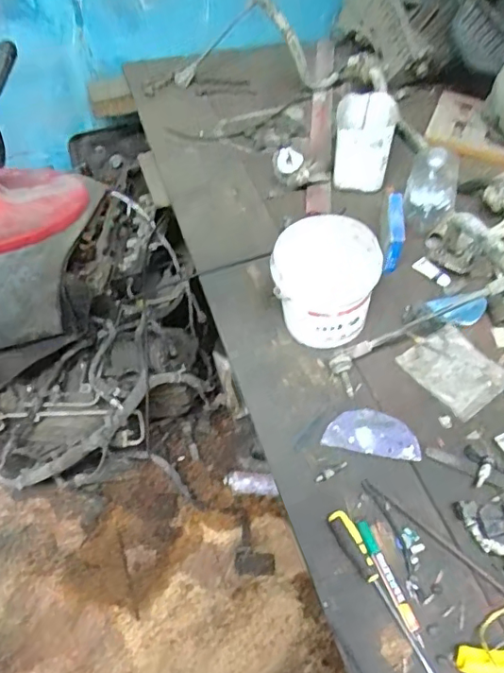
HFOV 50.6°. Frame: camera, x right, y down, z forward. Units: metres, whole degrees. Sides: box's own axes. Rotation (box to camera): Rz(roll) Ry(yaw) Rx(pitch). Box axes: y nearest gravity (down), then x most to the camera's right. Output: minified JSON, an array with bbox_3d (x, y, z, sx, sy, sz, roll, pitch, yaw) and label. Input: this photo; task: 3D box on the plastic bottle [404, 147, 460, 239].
[{"bbox_3d":[0.381,-0.312,1.121,0.093,0.081,0.245,18,52,13],"label":"plastic bottle"}]

